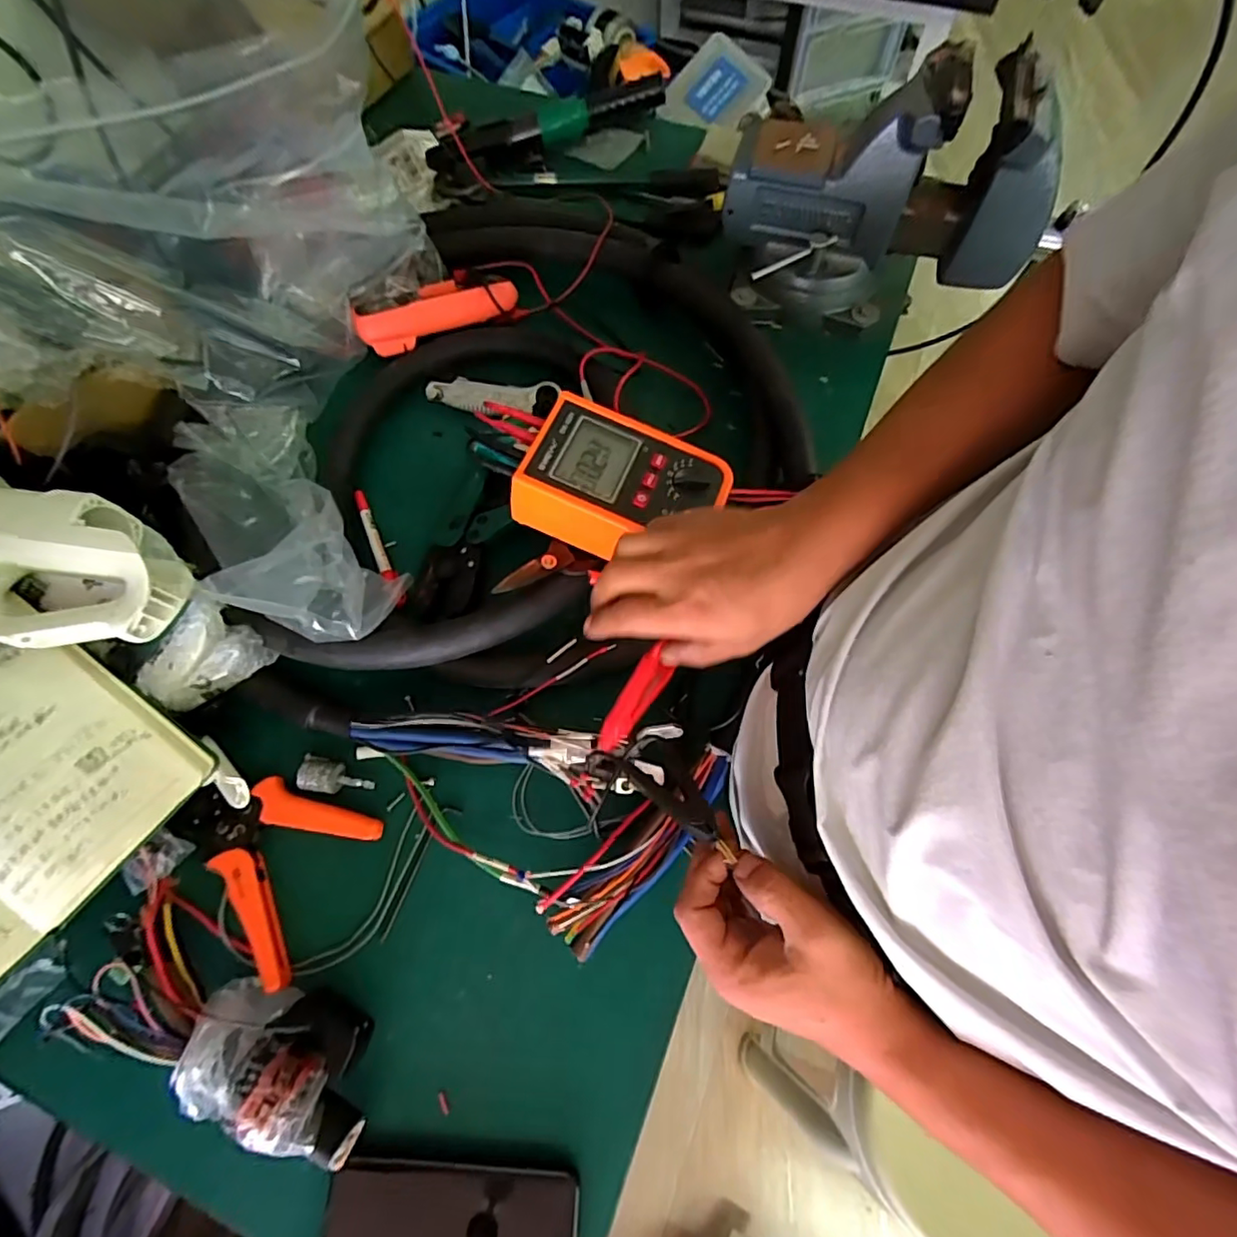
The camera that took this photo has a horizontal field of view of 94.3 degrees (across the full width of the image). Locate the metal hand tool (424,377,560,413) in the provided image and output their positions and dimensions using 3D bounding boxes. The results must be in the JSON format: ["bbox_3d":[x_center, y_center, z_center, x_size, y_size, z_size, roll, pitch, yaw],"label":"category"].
[{"bbox_3d":[-0.135,-0.233,0.602,0.142,0.020,0.034,6,69,4],"label":"metal hand tool"}]

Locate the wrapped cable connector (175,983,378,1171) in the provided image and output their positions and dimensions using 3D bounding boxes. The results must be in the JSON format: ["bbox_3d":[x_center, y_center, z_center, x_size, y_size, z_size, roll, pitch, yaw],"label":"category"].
[{"bbox_3d":[-0.229,0.300,0.387,0.128,0.048,0.073,14,70,7],"label":"wrapped cable connector"}]

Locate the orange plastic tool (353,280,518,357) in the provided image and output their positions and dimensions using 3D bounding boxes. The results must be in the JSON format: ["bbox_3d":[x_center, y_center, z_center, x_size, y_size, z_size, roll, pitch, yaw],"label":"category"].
[{"bbox_3d":[-0.191,-0.329,0.604,0.171,0.037,0.057,-27,70,-8],"label":"orange plastic tool"}]

